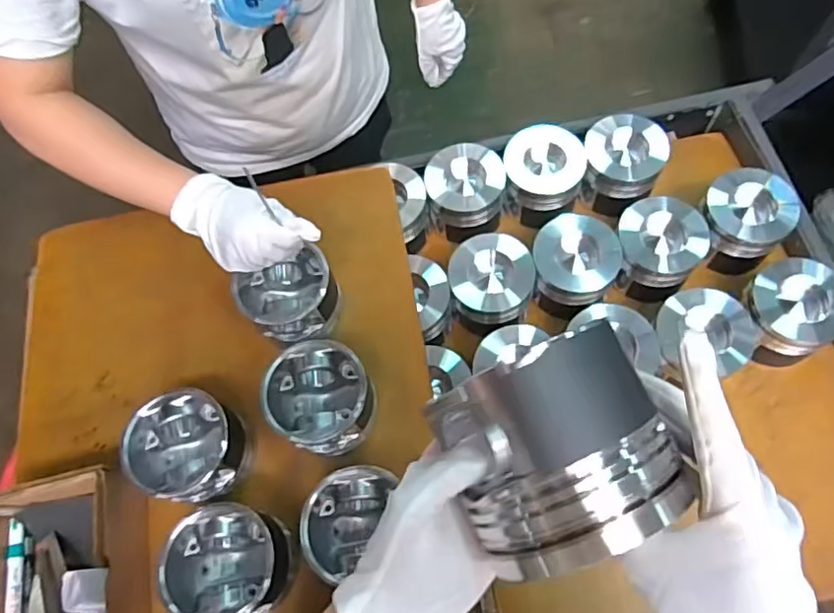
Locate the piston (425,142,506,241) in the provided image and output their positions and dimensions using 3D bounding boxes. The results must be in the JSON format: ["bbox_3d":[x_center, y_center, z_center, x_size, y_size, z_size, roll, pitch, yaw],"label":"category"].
[{"bbox_3d":[0.070,-0.171,0.880,0.108,0.103,0.106,-1,67,2],"label":"piston"}]

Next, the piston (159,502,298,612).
[{"bbox_3d":[-0.189,0.262,0.606,0.112,0.083,0.108,-1,67,2],"label":"piston"}]

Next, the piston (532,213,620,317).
[{"bbox_3d":[0.211,-0.050,0.815,0.114,0.096,0.115,-40,71,-13],"label":"piston"}]

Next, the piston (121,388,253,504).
[{"bbox_3d":[-0.250,0.160,0.671,0.109,0.102,0.103,-1,67,2],"label":"piston"}]

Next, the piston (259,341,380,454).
[{"bbox_3d":[-0.105,0.108,0.674,0.109,0.105,0.109,-1,67,2],"label":"piston"}]

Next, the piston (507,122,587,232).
[{"bbox_3d":[0.184,-0.191,0.878,0.114,0.107,0.104,-1,67,2],"label":"piston"}]

